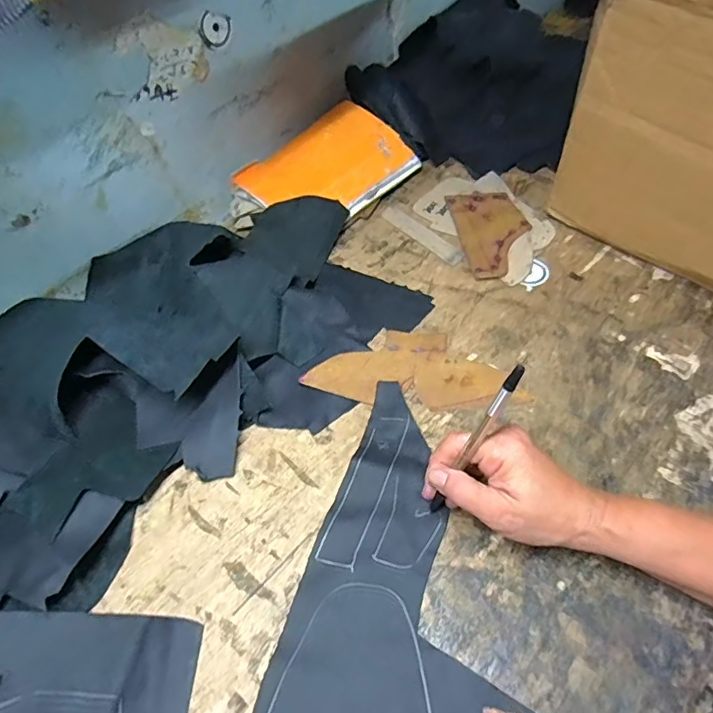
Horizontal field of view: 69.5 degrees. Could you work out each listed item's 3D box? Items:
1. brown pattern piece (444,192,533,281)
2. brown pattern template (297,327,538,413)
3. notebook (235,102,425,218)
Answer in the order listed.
[{"bbox_3d":[0.152,-0.139,0.567,0.074,0.006,0.138,-11,52,2],"label":"brown pattern piece"},{"bbox_3d":[0.055,0.011,0.465,0.183,0.011,0.083,10,55,9],"label":"brown pattern template"},{"bbox_3d":[-0.031,-0.231,0.624,0.137,0.015,0.196,42,69,10],"label":"notebook"}]

